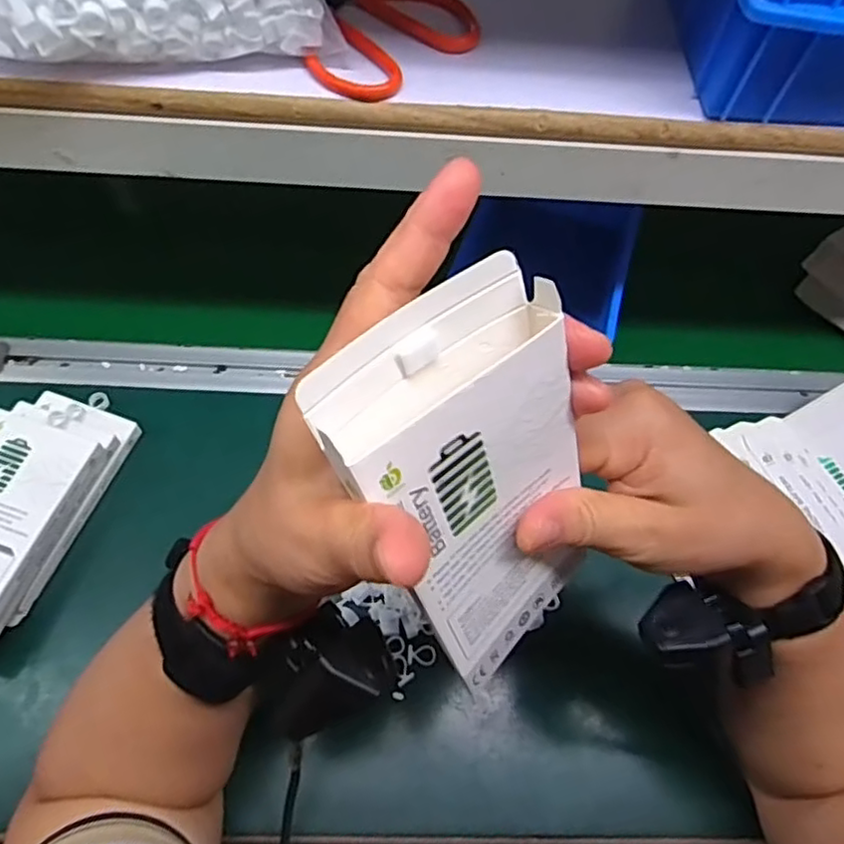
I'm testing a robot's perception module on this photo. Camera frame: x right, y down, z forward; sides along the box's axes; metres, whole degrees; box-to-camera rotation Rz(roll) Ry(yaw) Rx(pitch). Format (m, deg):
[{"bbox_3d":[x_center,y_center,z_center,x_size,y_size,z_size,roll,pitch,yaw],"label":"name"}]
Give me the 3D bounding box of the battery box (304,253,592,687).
[{"bbox_3d":[0.023,0.026,0.217,0.076,0.146,0.015,-37,38,-19],"label":"battery box"}]

